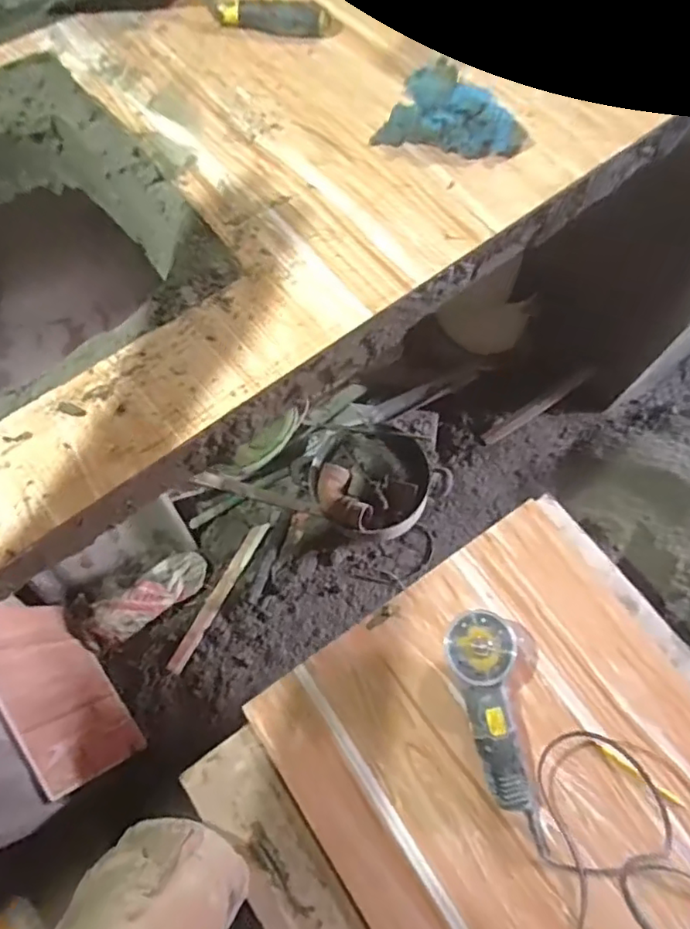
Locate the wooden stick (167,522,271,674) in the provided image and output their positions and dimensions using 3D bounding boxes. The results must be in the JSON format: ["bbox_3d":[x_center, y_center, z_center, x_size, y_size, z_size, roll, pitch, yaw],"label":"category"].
[{"bbox_3d":[-0.296,0.306,1.356,0.040,0.009,0.386,24,72,18],"label":"wooden stick"}]

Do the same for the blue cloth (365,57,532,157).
[{"bbox_3d":[0.118,-0.372,0.612,0.145,0.048,0.101,26,69,9],"label":"blue cloth"}]

